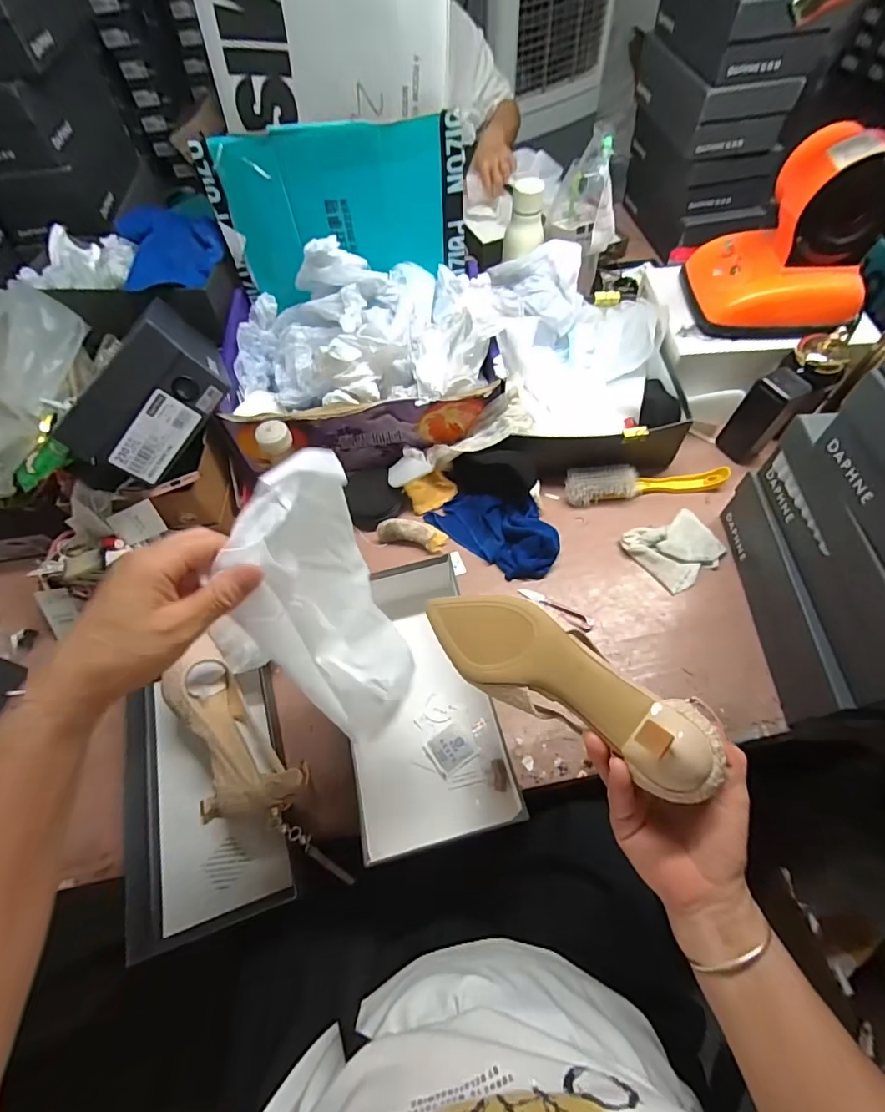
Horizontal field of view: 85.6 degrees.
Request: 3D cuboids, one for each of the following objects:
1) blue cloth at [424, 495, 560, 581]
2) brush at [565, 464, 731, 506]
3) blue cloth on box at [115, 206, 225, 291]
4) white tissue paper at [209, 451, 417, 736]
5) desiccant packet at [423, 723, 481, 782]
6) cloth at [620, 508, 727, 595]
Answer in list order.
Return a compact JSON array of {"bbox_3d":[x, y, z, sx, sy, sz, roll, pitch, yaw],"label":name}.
[{"bbox_3d":[0.081,-0.047,0.681,0.188,0.041,0.109,38,70,22],"label":"blue cloth"},{"bbox_3d":[0.299,-0.114,0.708,0.229,0.034,0.058,-5,61,1],"label":"brush"},{"bbox_3d":[-0.409,-0.462,0.721,0.143,0.025,0.127,-7,91,-9],"label":"blue cloth on box"},{"bbox_3d":[-0.090,0.036,0.389,0.083,0.201,0.178,-20,61,-7],"label":"white tissue paper"},{"bbox_3d":[0.010,0.223,0.550,0.052,0.010,0.047,-34,64,-14],"label":"desiccant packet"},{"bbox_3d":[0.322,-0.013,0.660,0.111,0.023,0.100,-30,63,-13],"label":"cloth"}]

